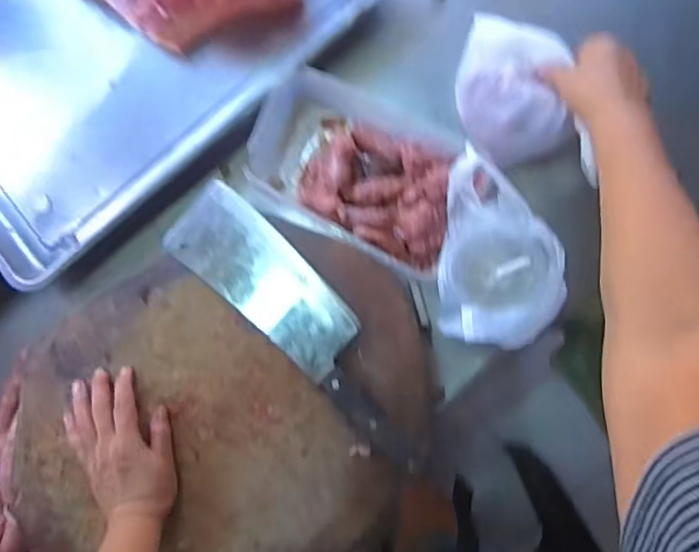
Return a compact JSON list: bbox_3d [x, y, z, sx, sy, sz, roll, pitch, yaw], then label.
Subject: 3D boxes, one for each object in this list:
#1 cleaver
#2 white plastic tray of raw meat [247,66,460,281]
[{"bbox_3d":[-0.043,0.046,0.589,0.358,0.046,0.092,42,92,2],"label":"cleaver"},{"bbox_3d":[0.010,-0.126,0.657,0.226,0.094,0.167,21,91,3],"label":"white plastic tray of raw meat"}]

